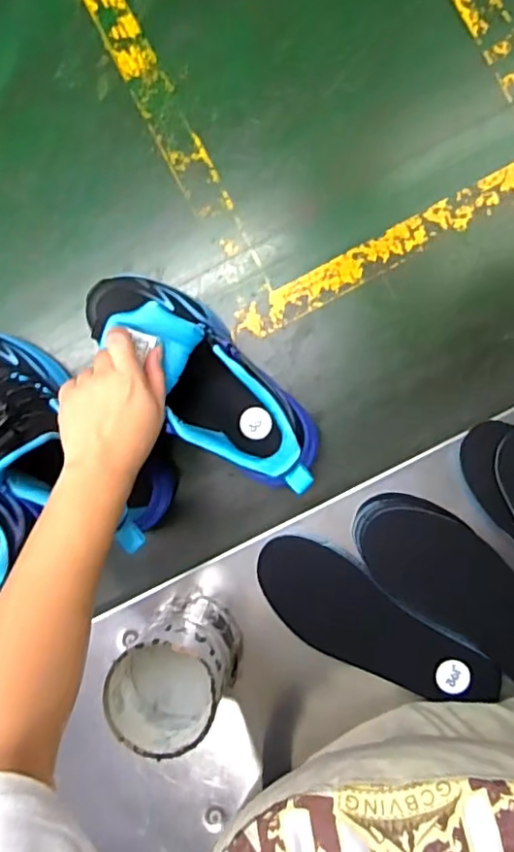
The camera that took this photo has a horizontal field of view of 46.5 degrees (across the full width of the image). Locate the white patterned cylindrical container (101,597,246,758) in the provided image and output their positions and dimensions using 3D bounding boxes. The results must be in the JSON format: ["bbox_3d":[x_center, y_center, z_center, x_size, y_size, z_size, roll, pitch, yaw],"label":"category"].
[{"bbox_3d":[-0.063,0.194,0.489,0.078,0.137,0.086,42,95,3],"label":"white patterned cylindrical container"}]

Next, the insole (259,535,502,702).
[{"bbox_3d":[0.097,0.173,0.507,0.218,0.010,0.072,32,94,4],"label":"insole"}]

